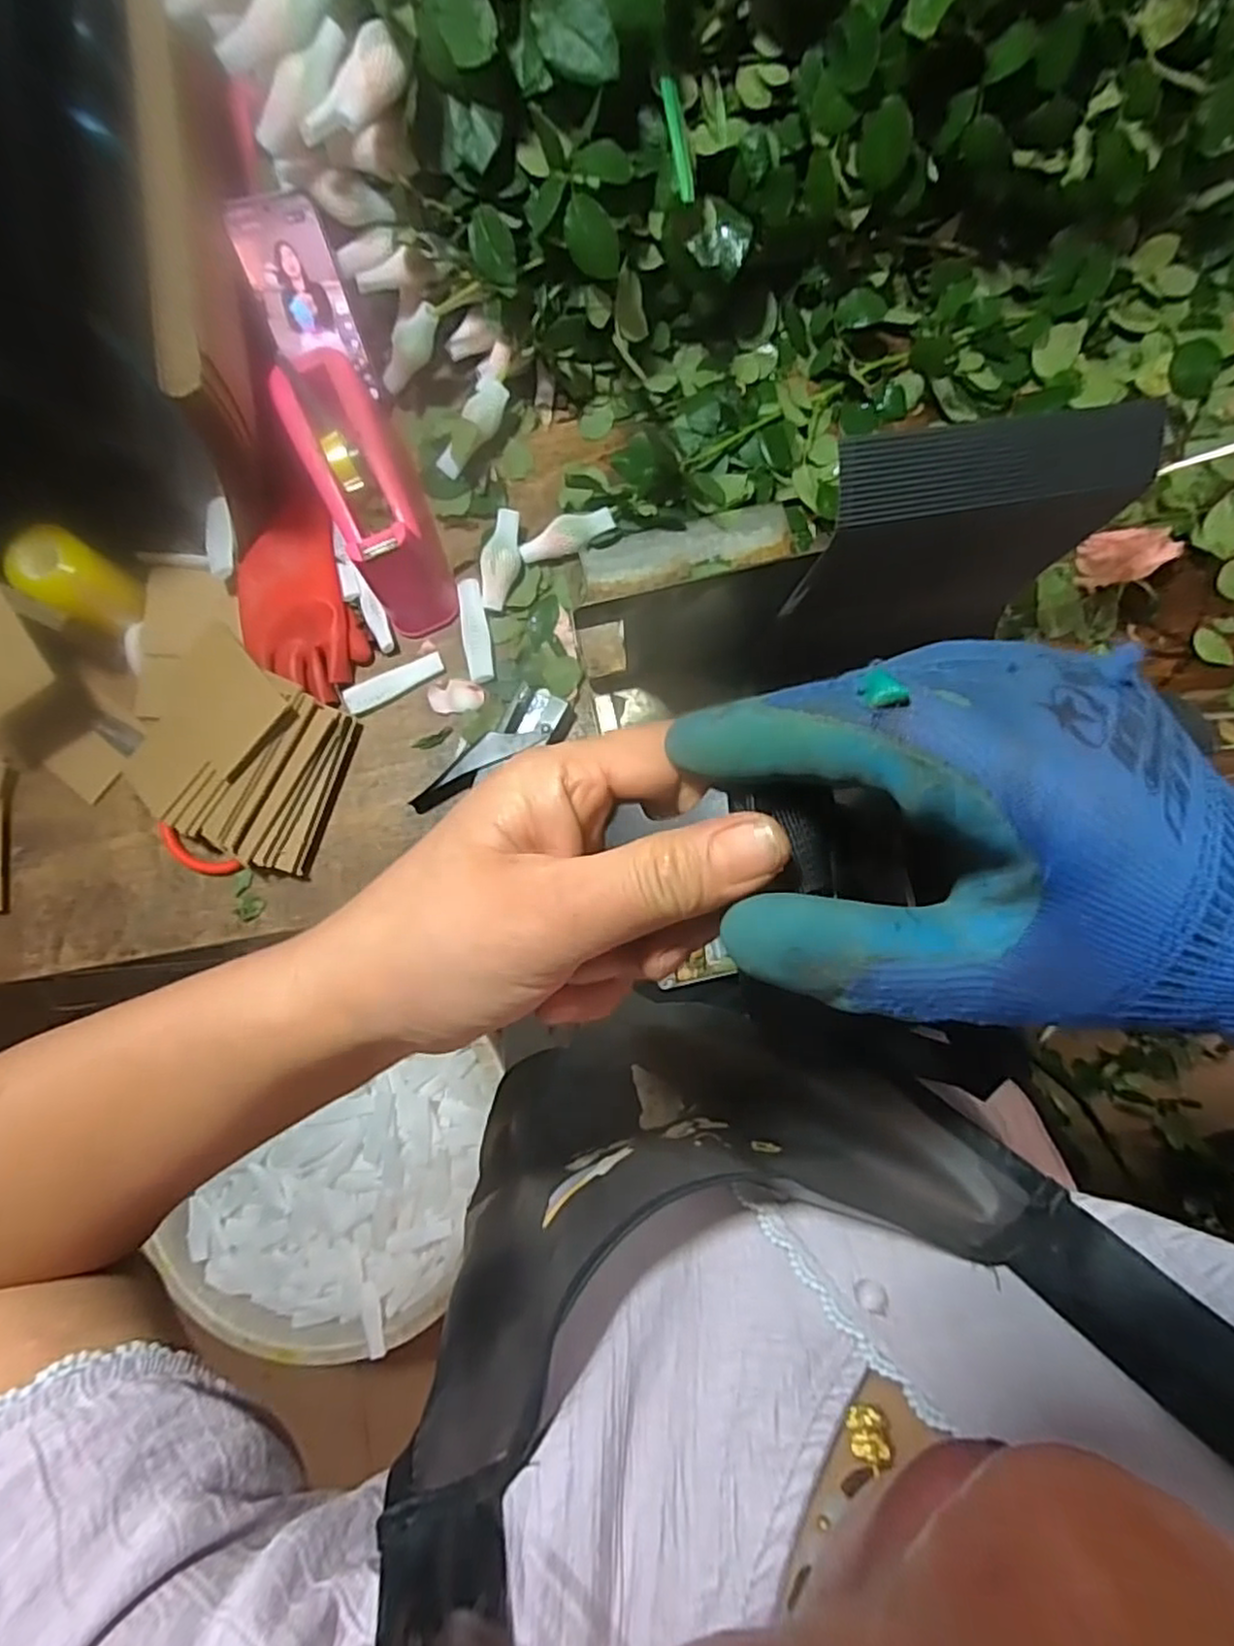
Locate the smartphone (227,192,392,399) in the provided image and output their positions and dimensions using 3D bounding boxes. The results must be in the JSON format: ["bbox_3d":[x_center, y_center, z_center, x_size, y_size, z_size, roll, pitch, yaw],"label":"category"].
[{"bbox_3d":[-0.251,-0.418,0.566,0.068,0.136,0.011,-16,49,-2],"label":"smartphone"}]

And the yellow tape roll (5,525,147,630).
[{"bbox_3d":[-0.437,-0.196,0.568,0.051,0.082,0.056,0,82,2],"label":"yellow tape roll"}]

